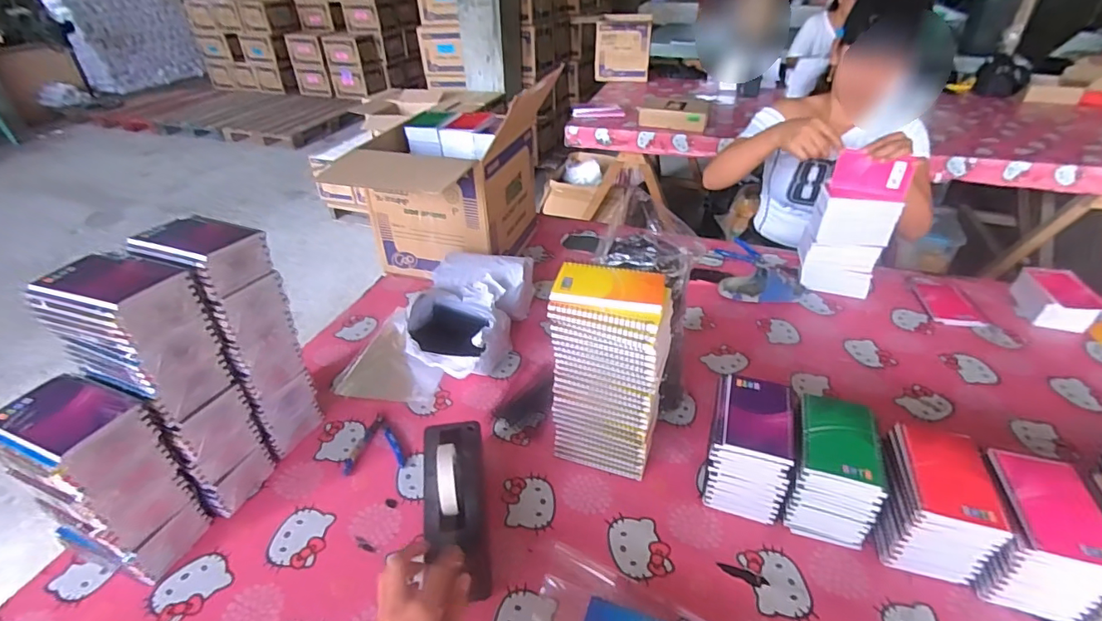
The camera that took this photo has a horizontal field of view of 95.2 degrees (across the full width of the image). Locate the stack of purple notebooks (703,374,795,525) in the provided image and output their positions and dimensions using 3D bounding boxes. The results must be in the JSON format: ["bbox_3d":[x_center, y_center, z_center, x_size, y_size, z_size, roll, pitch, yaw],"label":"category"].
[{"bbox_3d":[0.266,0.187,0.686,0.097,0.131,0.137,11,38,16],"label":"stack of purple notebooks"}]

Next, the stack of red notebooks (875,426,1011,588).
[{"bbox_3d":[0.460,0.233,0.616,0.098,0.124,0.133,9,37,13],"label":"stack of red notebooks"}]

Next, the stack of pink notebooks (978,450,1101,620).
[{"bbox_3d":[0.555,0.258,0.583,0.098,0.127,0.131,11,38,16],"label":"stack of pink notebooks"}]

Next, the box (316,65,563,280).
[{"bbox_3d":[-0.222,-0.310,1.174,0.371,0.355,0.325,9,37,13],"label":"box"}]

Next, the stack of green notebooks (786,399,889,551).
[{"bbox_3d":[0.362,0.207,0.651,0.094,0.135,0.132,14,39,20],"label":"stack of green notebooks"}]

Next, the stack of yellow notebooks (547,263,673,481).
[{"bbox_3d":[0.079,0.091,0.694,0.140,0.295,0.102,15,39,21],"label":"stack of yellow notebooks"}]

